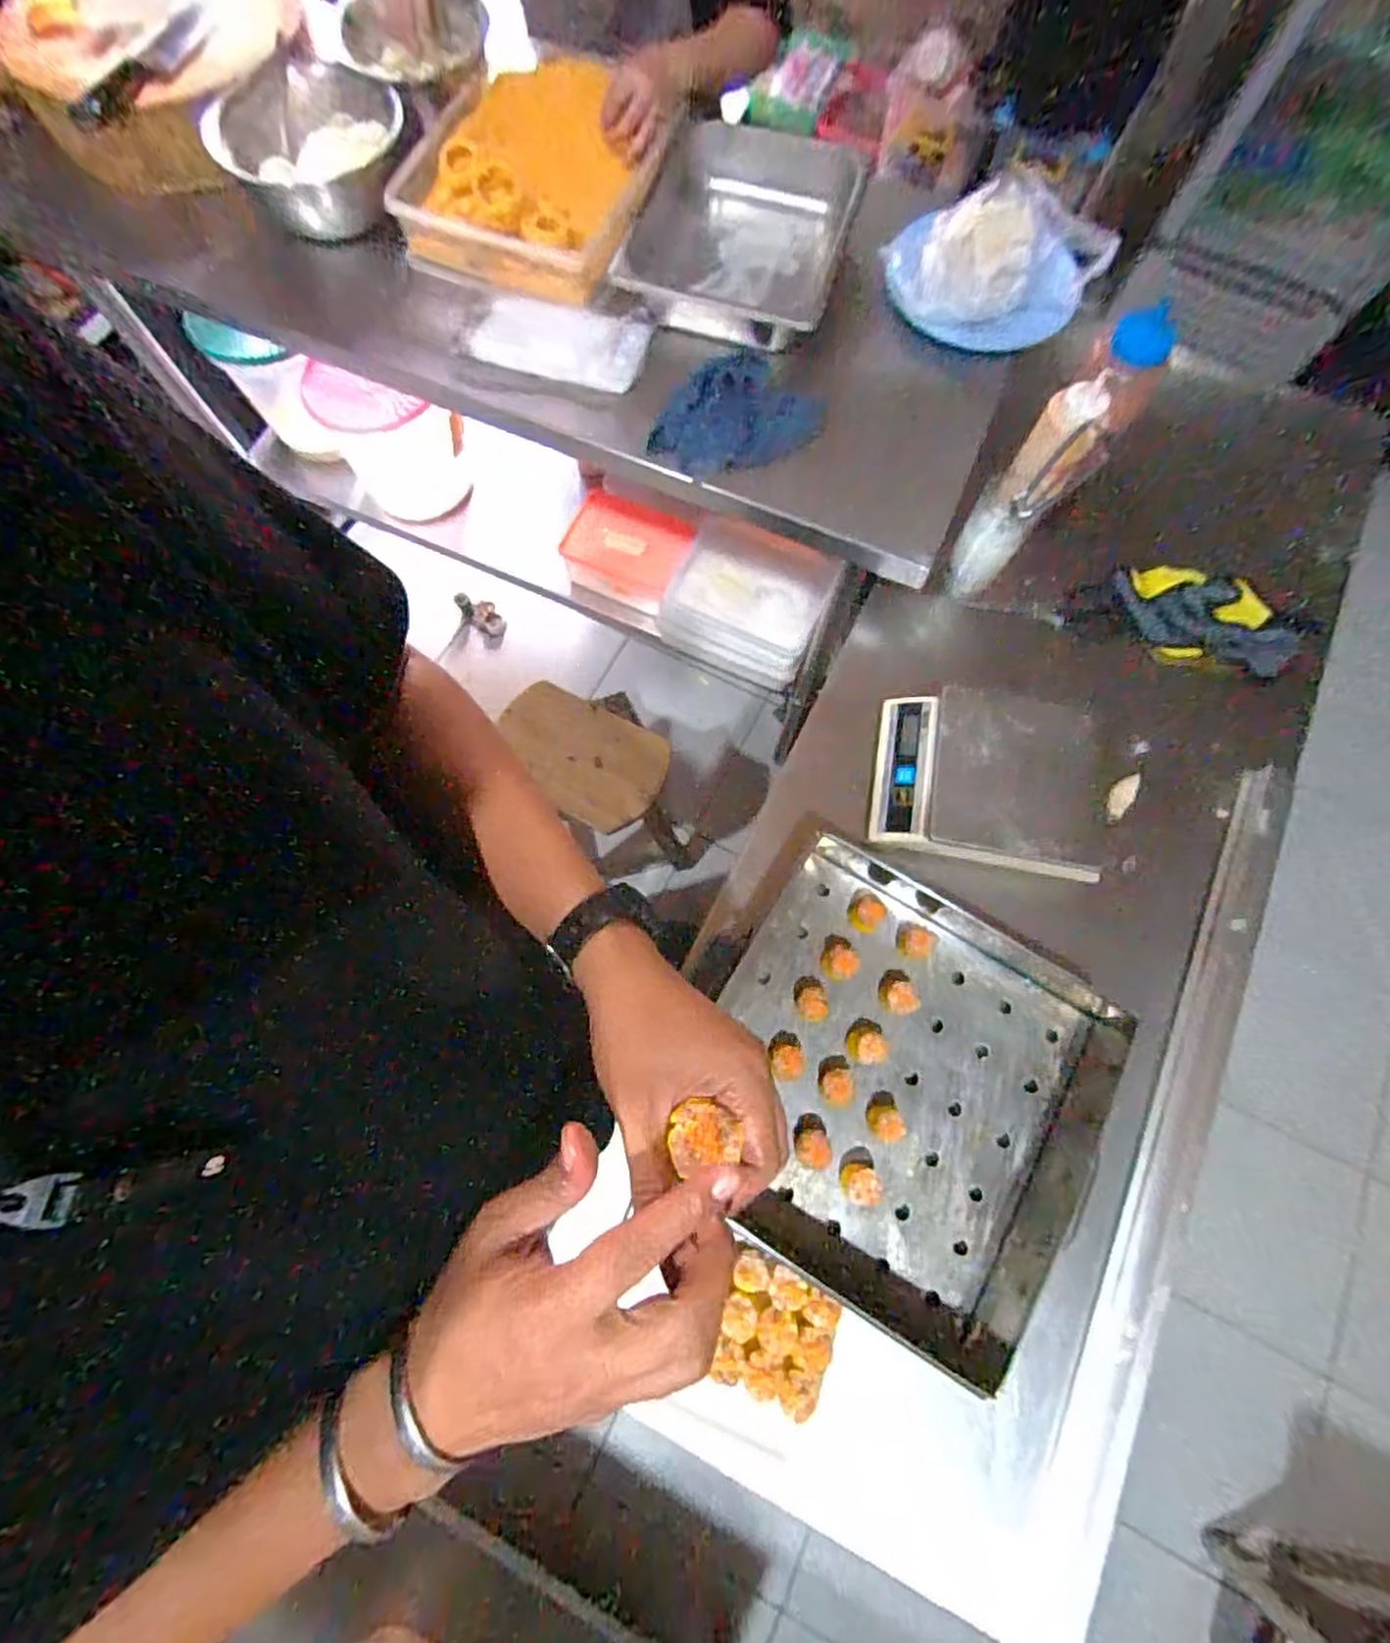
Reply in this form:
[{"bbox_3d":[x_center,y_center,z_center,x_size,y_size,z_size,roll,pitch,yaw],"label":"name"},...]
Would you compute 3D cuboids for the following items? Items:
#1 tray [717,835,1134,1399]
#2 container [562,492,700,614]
[{"bbox_3d":[0.203,0.258,0.653,0.390,0.047,0.380,34,76,8],"label":"tray"},{"bbox_3d":[-0.130,-0.531,1.261,0.229,0.079,0.169,23,75,6],"label":"container"}]

